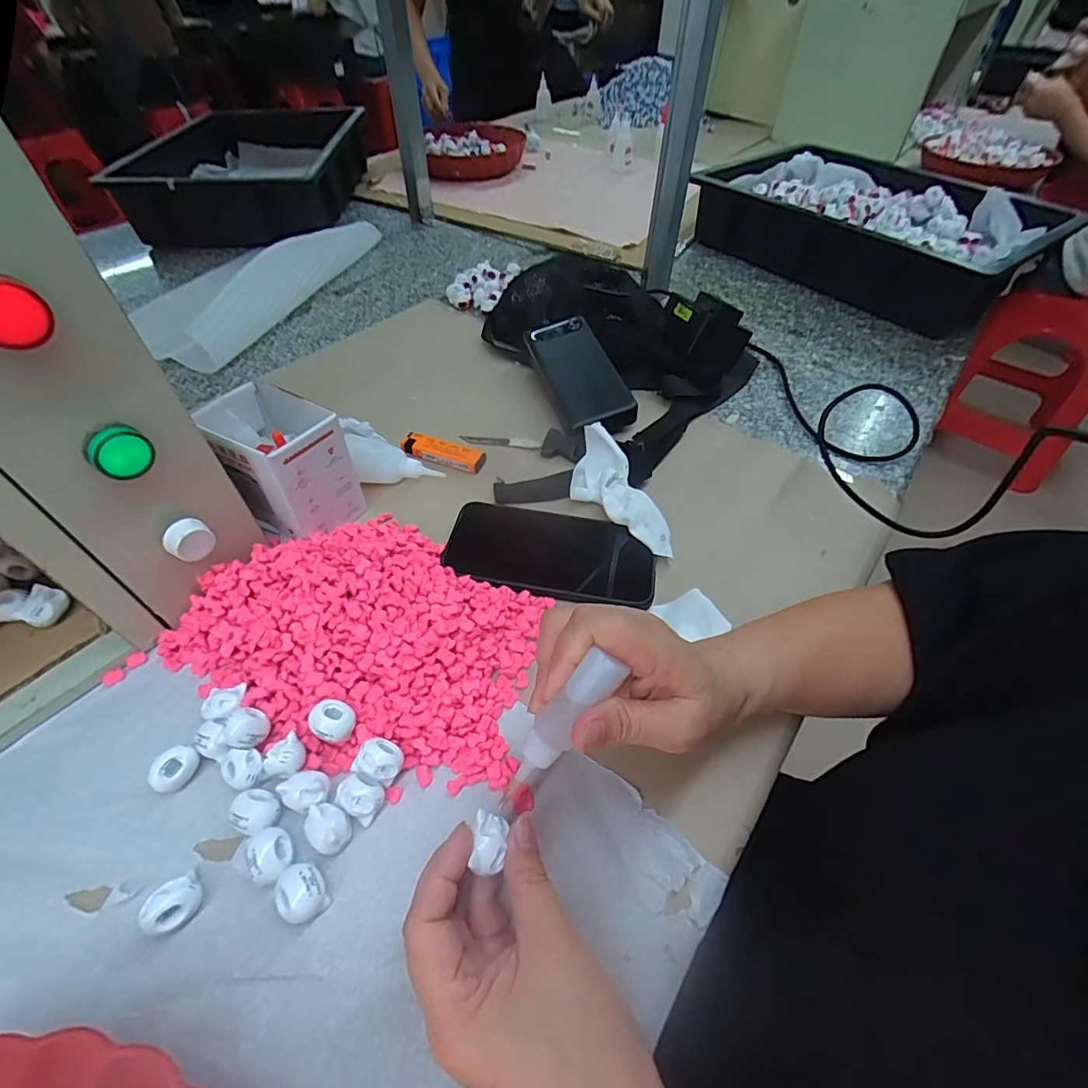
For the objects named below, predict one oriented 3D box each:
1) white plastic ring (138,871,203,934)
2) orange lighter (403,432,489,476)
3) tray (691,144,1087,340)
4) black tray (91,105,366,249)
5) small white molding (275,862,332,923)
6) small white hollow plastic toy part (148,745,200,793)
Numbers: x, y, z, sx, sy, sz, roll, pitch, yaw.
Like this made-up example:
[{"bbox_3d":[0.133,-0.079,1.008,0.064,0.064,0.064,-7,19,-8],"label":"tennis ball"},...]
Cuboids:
[{"bbox_3d":[-0.182,0.180,0.256,0.019,0.019,0.024,29,54,20],"label":"white plastic ring"},{"bbox_3d":[-0.097,-0.088,0.487,0.082,0.012,0.023,15,50,10],"label":"orange lighter"},{"bbox_3d":[0.496,-0.489,0.799,0.330,0.099,0.440,-31,57,-26],"label":"tray"},{"bbox_3d":[-0.512,-0.688,0.933,0.331,0.103,0.513,-4,50,-3],"label":"black tray"},{"bbox_3d":[-0.123,0.176,0.261,0.025,0.017,0.022,36,56,25],"label":"small white molding"},{"bbox_3d":[-0.212,0.131,0.298,0.019,0.019,0.024,12,49,7],"label":"small white hollow plastic toy part"}]

